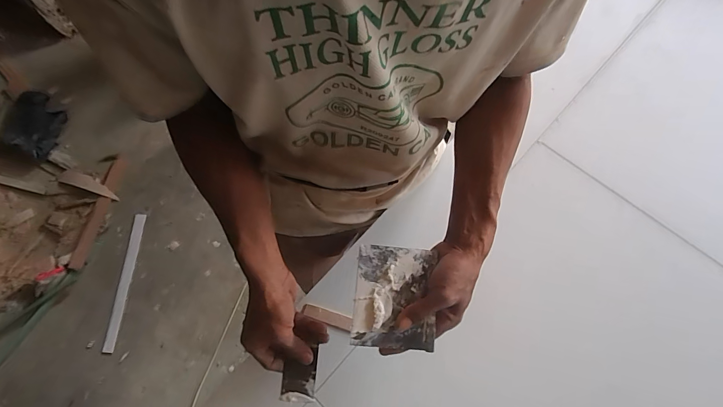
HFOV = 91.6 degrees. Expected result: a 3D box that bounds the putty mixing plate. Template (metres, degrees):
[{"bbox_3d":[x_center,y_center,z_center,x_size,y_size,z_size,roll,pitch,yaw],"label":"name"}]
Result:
[{"bbox_3d":[0.039,0.112,0.426,0.095,0.010,0.117,6,78,-5],"label":"putty mixing plate"}]

